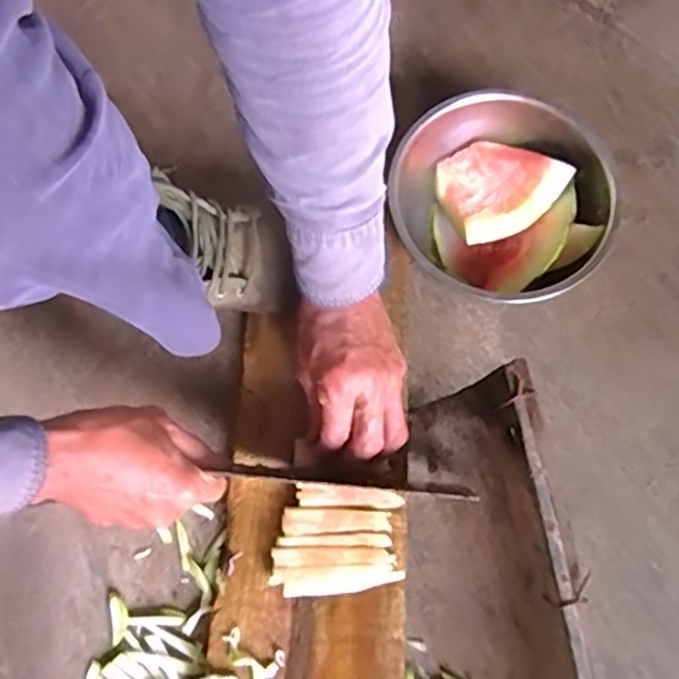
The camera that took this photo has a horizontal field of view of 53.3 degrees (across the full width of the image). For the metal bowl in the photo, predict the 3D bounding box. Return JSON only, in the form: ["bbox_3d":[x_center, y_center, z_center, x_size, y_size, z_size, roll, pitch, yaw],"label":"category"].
[{"bbox_3d":[0.139,-0.113,0.596,0.179,0.079,0.179,0,76,2],"label":"metal bowl"}]

